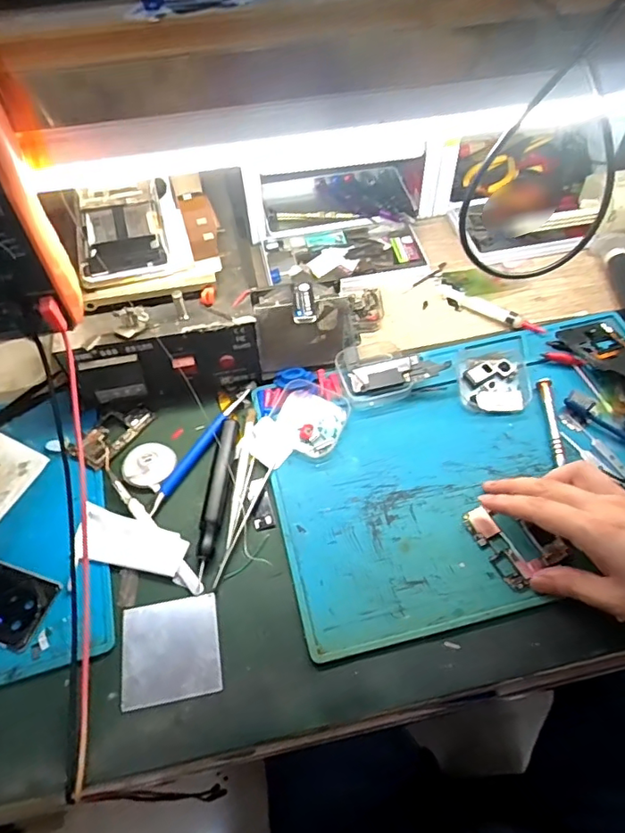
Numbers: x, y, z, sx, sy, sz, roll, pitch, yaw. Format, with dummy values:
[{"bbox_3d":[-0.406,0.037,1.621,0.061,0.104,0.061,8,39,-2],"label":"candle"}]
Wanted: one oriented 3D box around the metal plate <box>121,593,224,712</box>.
[{"bbox_3d":[-0.100,0.165,0.384,0.067,0.004,0.068,-10,56,-5],"label":"metal plate"}]

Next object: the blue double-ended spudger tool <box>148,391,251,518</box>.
[{"bbox_3d":[-0.097,0.024,0.471,0.013,0.011,0.138,28,59,17],"label":"blue double-ended spudger tool"}]

